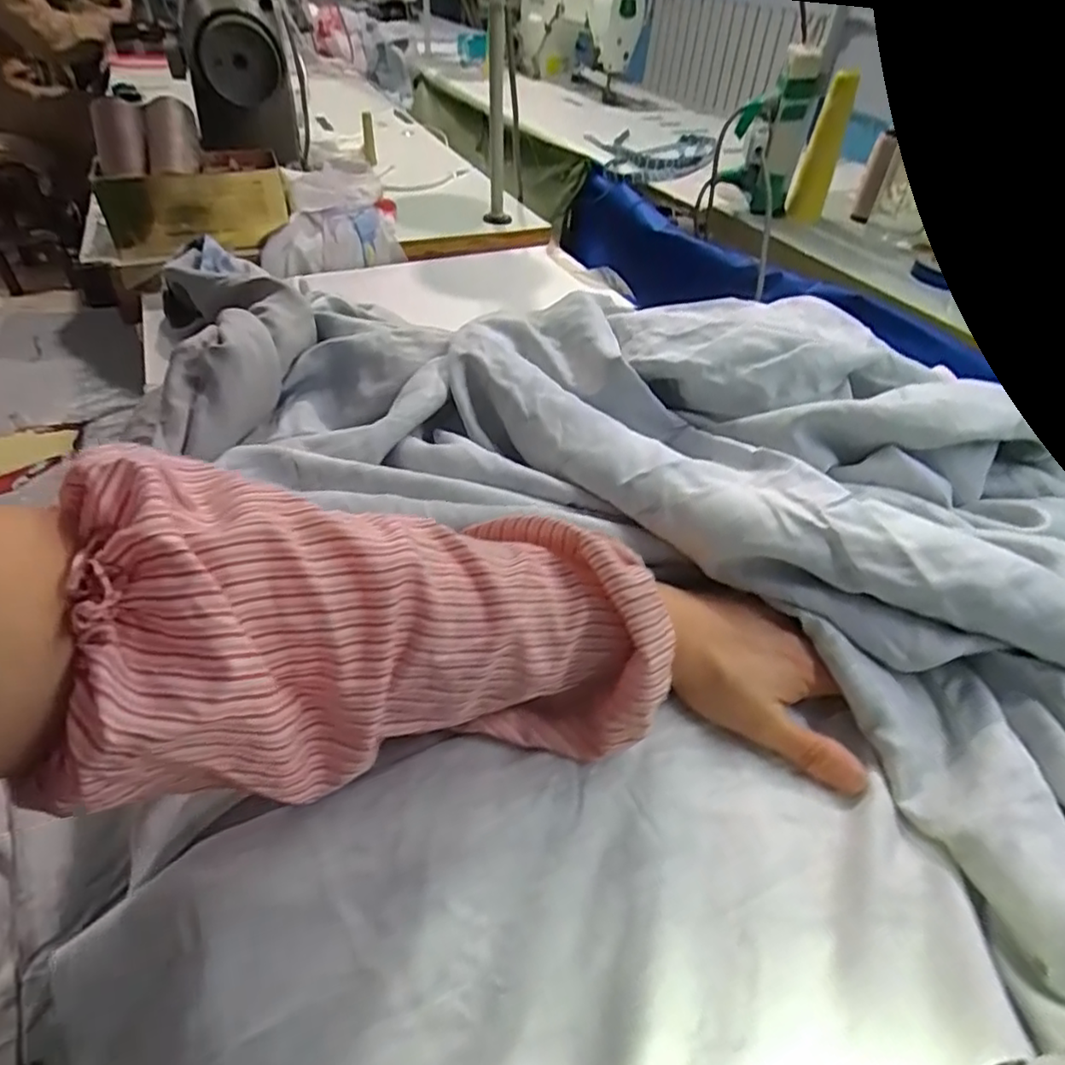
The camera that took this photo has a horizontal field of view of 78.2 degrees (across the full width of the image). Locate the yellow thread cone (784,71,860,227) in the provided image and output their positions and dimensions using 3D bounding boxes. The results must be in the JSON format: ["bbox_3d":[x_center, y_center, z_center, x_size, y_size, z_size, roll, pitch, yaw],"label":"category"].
[{"bbox_3d":[0.379,-0.494,0.850,0.053,0.163,0.045,18,44,14],"label":"yellow thread cone"}]

